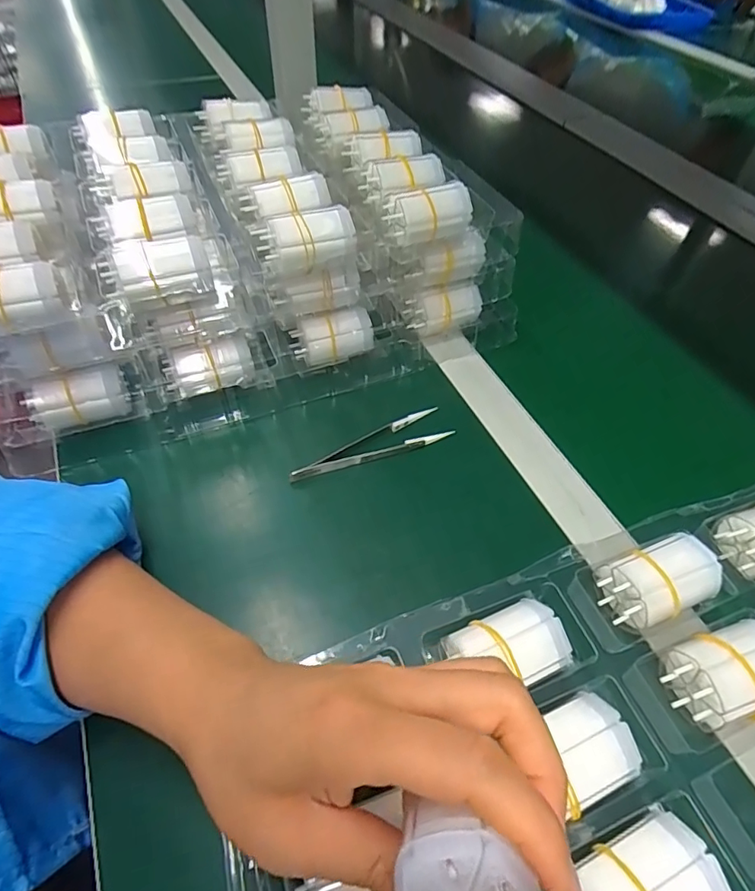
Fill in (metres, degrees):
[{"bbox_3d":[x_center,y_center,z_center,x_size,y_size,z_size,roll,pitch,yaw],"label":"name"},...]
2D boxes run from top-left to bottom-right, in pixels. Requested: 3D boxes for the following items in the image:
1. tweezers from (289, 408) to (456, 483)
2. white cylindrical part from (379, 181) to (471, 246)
[{"bbox_3d":[-0.005,0.000,0.370,0.122,0.011,0.028,-20,55,-17],"label":"tweezers"},{"bbox_3d":[0.038,-0.172,0.374,0.060,0.030,0.030,-19,55,-17],"label":"white cylindrical part"}]

